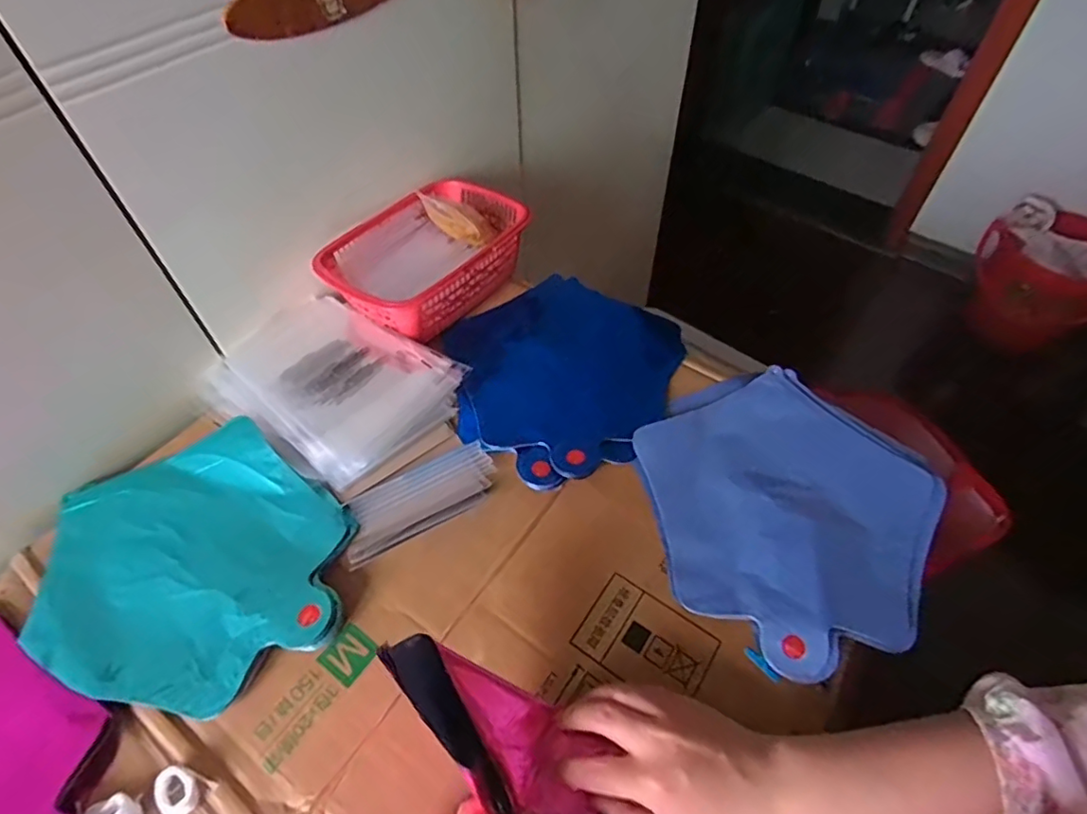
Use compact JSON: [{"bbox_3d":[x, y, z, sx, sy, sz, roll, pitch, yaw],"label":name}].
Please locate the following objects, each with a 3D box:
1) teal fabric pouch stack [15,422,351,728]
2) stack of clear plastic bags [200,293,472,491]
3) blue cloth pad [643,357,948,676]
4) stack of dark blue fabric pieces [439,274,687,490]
[{"bbox_3d":[-0.275,0.114,0.448,0.251,0.012,0.203,34,60,23],"label":"teal fabric pouch stack"},{"bbox_3d":[-0.204,-0.028,0.548,0.227,0.020,0.160,30,59,22],"label":"stack of clear plastic bags"},{"bbox_3d":[0.195,0.074,0.482,0.230,0.016,0.243,32,59,23],"label":"blue cloth pad"},{"bbox_3d":[0.011,-0.045,0.573,0.225,0.016,0.231,34,60,24],"label":"stack of dark blue fabric pieces"}]

